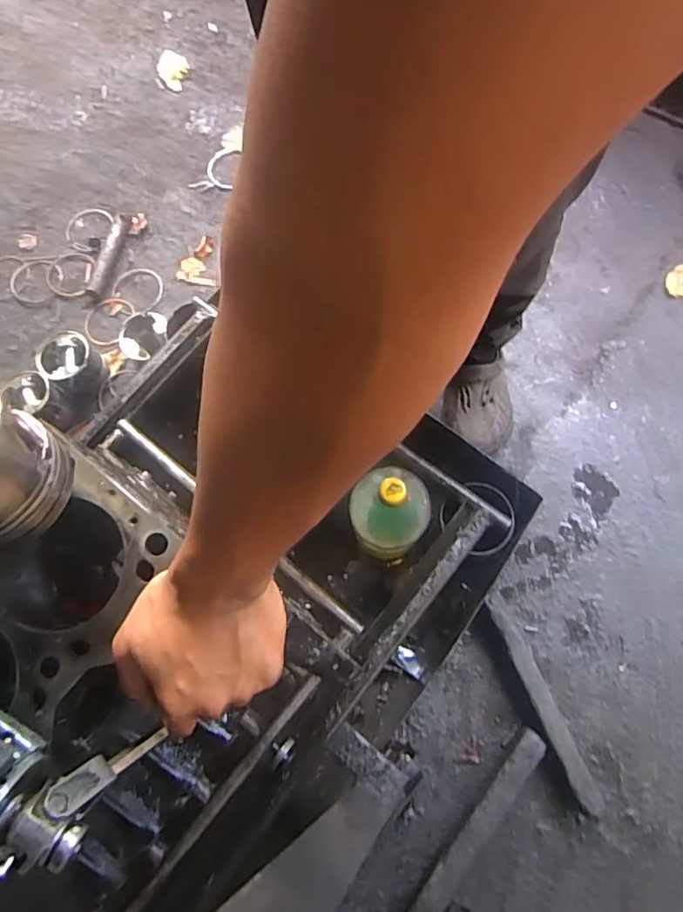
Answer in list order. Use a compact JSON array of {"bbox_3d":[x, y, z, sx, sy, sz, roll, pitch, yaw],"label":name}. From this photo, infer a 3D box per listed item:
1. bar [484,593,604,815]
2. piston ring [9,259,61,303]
[{"bbox_3d":[0.295,0.356,0.828,0.042,0.042,0.312,-22,75,-3],"label":"bar"},{"bbox_3d":[-0.604,-0.348,1.104,0.100,0.004,0.095,-1,75,3],"label":"piston ring"}]

